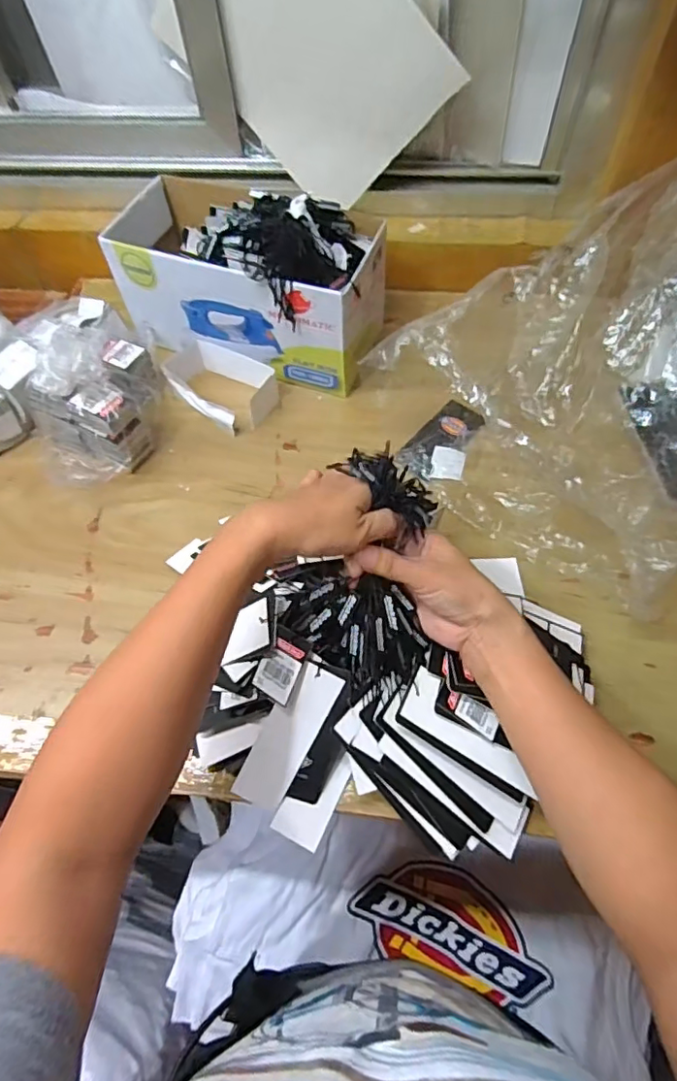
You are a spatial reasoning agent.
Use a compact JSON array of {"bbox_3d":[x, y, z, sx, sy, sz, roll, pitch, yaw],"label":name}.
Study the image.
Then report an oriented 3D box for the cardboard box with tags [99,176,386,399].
[{"bbox_3d":[-0.099,-0.287,0.611,0.277,0.175,0.141,25,65,15],"label":"cardboard box with tags"}]

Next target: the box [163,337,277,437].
[{"bbox_3d":[-0.129,-0.171,0.619,0.120,0.039,0.078,31,66,18],"label":"box"}]

